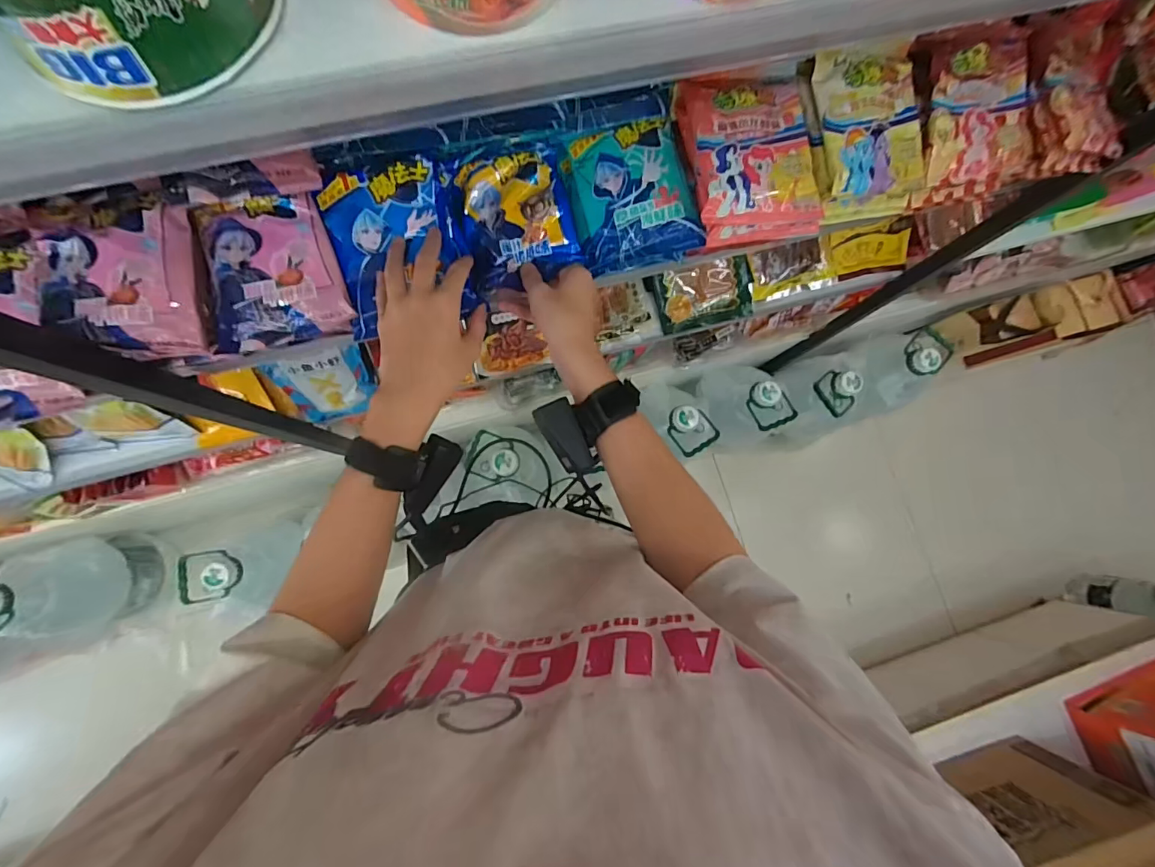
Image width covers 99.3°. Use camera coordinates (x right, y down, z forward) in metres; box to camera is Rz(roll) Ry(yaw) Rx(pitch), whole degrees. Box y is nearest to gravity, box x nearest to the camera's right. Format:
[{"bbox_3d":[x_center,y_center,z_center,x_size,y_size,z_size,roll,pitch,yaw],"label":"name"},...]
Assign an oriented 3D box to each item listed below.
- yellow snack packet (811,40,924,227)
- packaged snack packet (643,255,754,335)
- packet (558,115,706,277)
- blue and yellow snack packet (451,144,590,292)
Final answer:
[{"bbox_3d":[0.320,-0.334,0.549,0.129,0.045,0.171,-10,95,-12],"label":"yellow snack packet"},{"bbox_3d":[0.228,-0.252,0.901,0.192,0.031,0.113,-13,110,-4],"label":"packaged snack packet"},{"bbox_3d":[0.060,-0.266,0.554,0.127,0.046,0.150,-13,82,-6],"label":"packet"},{"bbox_3d":[-0.065,-0.242,0.542,0.123,0.032,0.152,-13,91,-6],"label":"blue and yellow snack packet"}]

